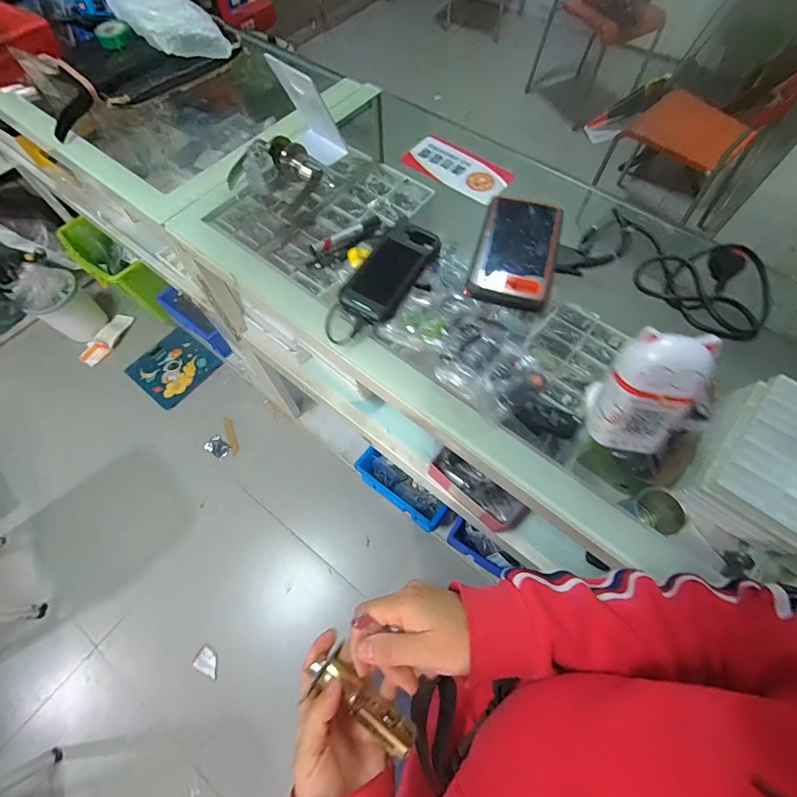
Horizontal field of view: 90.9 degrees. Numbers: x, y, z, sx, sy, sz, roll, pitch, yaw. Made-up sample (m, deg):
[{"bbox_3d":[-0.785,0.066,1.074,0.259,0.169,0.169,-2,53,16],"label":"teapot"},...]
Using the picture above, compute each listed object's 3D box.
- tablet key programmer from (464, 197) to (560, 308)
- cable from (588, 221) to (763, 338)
[{"bbox_3d":[0.183,-0.233,0.603,0.116,0.021,0.212,15,66,7],"label":"tablet key programmer"},{"bbox_3d":[0.466,-0.172,0.585,0.169,0.044,0.189,-28,68,-12],"label":"cable"}]

